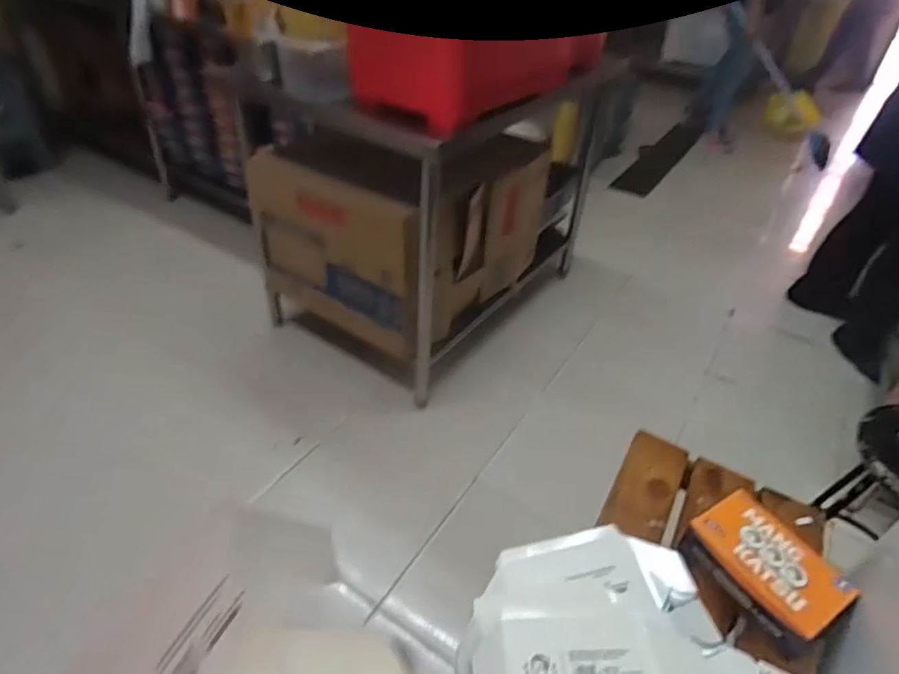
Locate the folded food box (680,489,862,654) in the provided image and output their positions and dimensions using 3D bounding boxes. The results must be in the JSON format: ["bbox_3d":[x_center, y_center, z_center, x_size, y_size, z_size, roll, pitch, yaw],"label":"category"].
[{"bbox_3d":[0.418,0.311,0.739,0.123,0.066,0.179,-20,45,-28],"label":"folded food box"}]

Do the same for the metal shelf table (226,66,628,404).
[{"bbox_3d":[-0.050,-0.437,1.750,0.658,0.759,1.114,25,43,23],"label":"metal shelf table"}]

